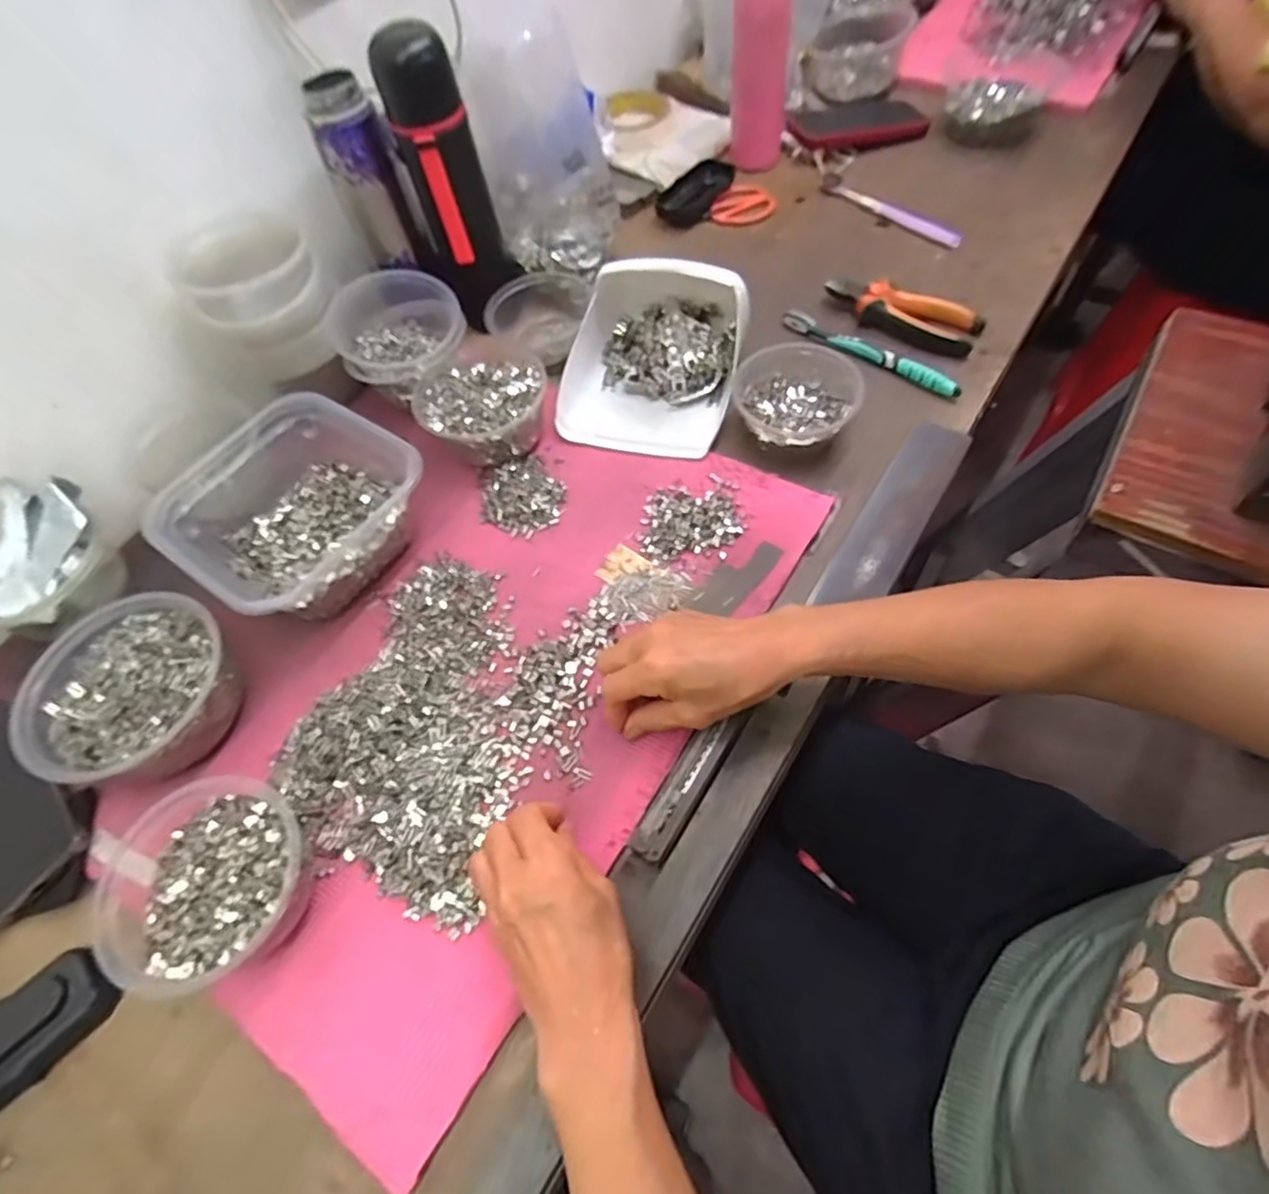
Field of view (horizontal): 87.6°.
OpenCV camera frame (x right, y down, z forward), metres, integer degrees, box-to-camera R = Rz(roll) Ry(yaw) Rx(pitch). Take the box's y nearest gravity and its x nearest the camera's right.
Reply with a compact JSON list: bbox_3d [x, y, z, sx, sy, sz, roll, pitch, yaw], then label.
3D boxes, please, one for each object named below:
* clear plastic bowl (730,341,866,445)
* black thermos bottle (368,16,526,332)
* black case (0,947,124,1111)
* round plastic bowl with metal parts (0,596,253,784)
[{"bbox_3d":[0.139,-0.167,0.578,0.104,0.054,0.096,-3,59,5],"label":"clear plastic bowl"},{"bbox_3d":[-0.162,-0.366,0.608,0.073,0.236,0.068,-18,61,-4],"label":"black thermos bottle"},{"bbox_3d":[-0.369,0.264,0.398,0.107,0.021,0.052,-42,63,-17],"label":"black case"},{"bbox_3d":[-0.348,0.063,0.466,0.120,0.062,0.130,-3,59,5],"label":"round plastic bowl with metal parts"}]

